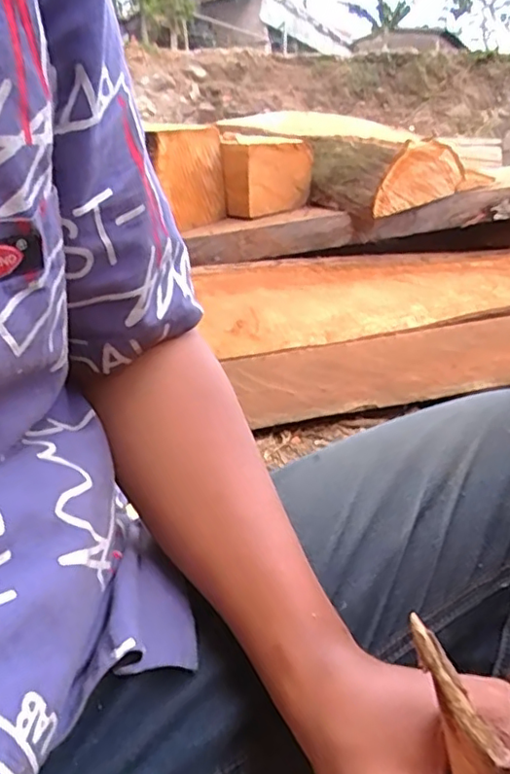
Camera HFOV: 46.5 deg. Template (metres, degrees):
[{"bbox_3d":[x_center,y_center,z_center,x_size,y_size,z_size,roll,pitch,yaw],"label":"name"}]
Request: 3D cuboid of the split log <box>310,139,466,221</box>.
[{"bbox_3d":[0.376,-0.622,1.780,0.366,0.209,0.332,-12,18,-36],"label":"split log"}]

